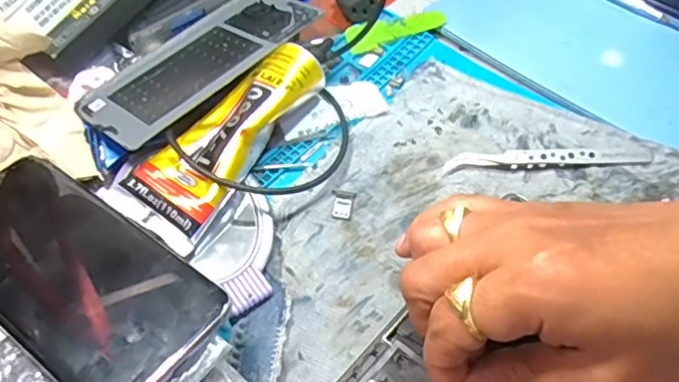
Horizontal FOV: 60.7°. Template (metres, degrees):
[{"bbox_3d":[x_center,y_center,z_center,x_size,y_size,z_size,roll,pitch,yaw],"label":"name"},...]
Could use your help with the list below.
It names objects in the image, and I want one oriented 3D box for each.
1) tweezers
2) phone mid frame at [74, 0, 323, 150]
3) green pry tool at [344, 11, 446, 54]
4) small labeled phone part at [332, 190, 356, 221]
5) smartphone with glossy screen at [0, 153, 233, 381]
[{"bbox_3d":[0.121,-0.020,0.338,0.117,0.010,0.010,-2,53,2],"label":"tweezers"},{"bbox_3d":[-0.090,-0.088,0.373,0.079,0.004,0.159,28,60,32],"label":"phone mid frame"},{"bbox_3d":[0.040,-0.113,0.406,0.070,0.004,0.023,-13,67,-6],"label":"green pry tool"},{"bbox_3d":[0.002,0.007,0.332,0.013,0.004,0.019,4,54,6],"label":"small labeled phone part"},{"bbox_3d":[-0.130,0.036,0.275,0.159,0.005,0.072,29,56,25],"label":"smartphone with glossy screen"}]

